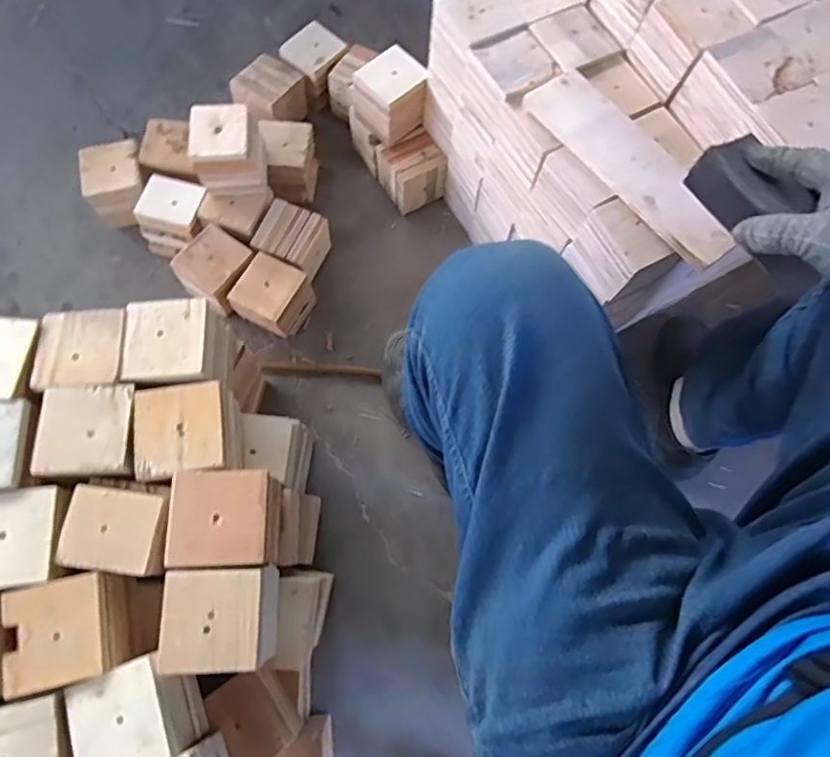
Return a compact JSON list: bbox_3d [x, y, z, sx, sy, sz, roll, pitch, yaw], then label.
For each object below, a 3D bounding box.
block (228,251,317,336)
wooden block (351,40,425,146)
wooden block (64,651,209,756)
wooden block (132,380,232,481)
[{"bbox_3d":[-0.222,-0.125,0.882,0.091,0.085,0.097,26,74,8],"label":"block"},{"bbox_3d":[-0.036,-0.455,0.901,0.098,0.088,0.090,-37,77,-12],"label":"wooden block"},{"bbox_3d":[-0.263,0.321,0.535,0.096,0.072,0.093,-21,74,-8],"label":"wooden block"},{"bbox_3d":[-0.248,0.054,0.588,0.093,0.015,0.096,-12,73,-3],"label":"wooden block"}]

